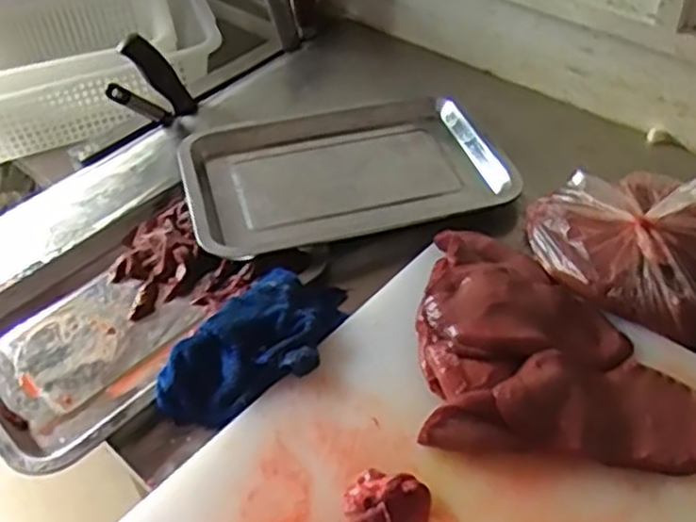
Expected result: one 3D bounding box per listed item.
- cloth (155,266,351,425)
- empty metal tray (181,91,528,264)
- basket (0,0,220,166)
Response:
[{"bbox_3d":[-0.066,0.061,0.585,0.085,0.039,0.170,27,55,28],"label":"cloth"},{"bbox_3d":[-0.005,-0.093,0.742,0.307,0.031,0.211,-15,47,-9],"label":"empty metal tray"},{"bbox_3d":[-0.383,-0.284,1.034,0.375,0.120,0.301,-21,48,-14],"label":"basket"}]

